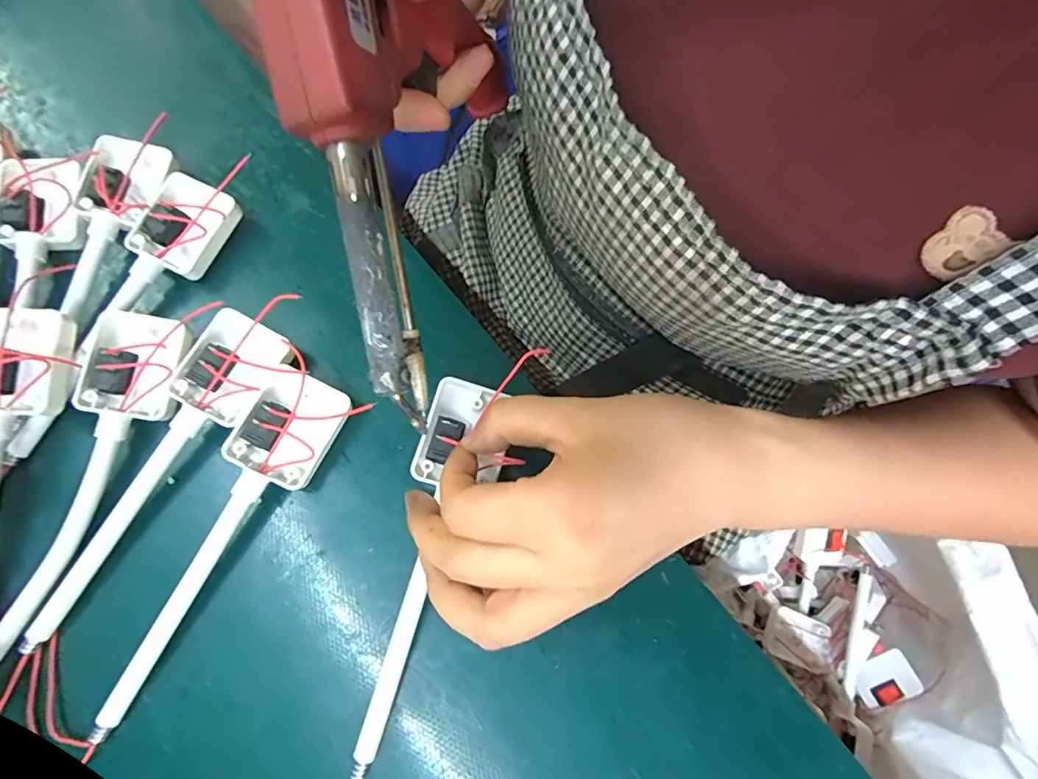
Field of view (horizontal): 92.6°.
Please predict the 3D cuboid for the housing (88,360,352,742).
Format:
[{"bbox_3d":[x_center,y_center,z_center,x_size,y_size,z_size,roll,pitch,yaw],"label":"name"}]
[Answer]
[{"bbox_3d":[-0.129,0.060,0.208,0.039,0.022,0.153,28,72,8],"label":"housing"}]

